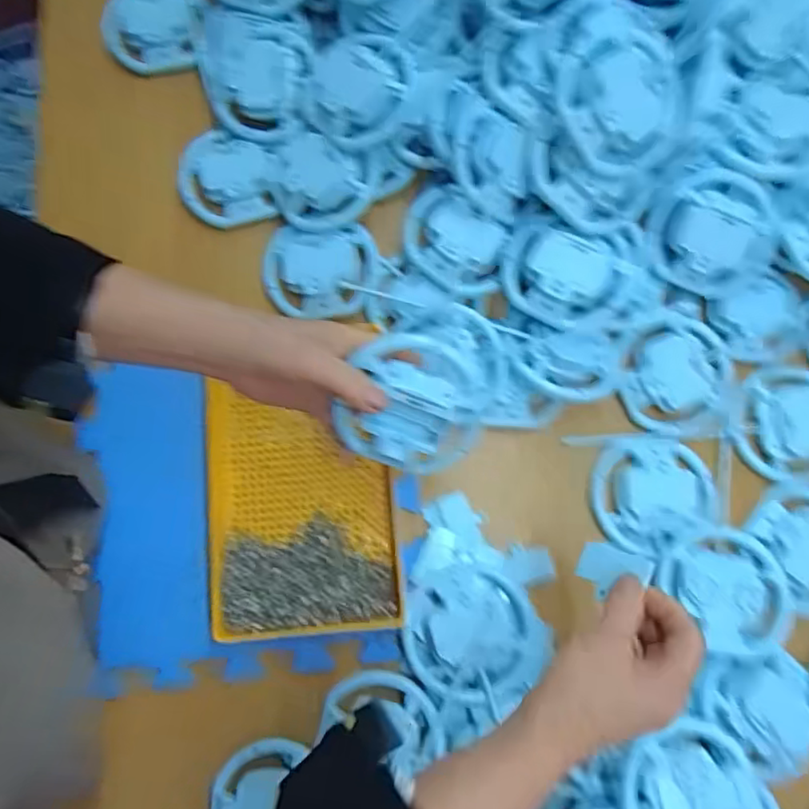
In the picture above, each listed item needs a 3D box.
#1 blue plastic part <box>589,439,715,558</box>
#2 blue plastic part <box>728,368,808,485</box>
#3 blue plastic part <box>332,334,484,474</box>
[{"bbox_3d":[0.209,0.073,0.531,0.099,0.020,0.091,0,77,0],"label":"blue plastic part"},{"bbox_3d":[0.342,0.018,0.548,0.095,0.018,0.096,0,77,0],"label":"blue plastic part"},{"bbox_3d":[0.007,0.002,0.435,0.095,0.026,0.097,17,110,-2],"label":"blue plastic part"}]

